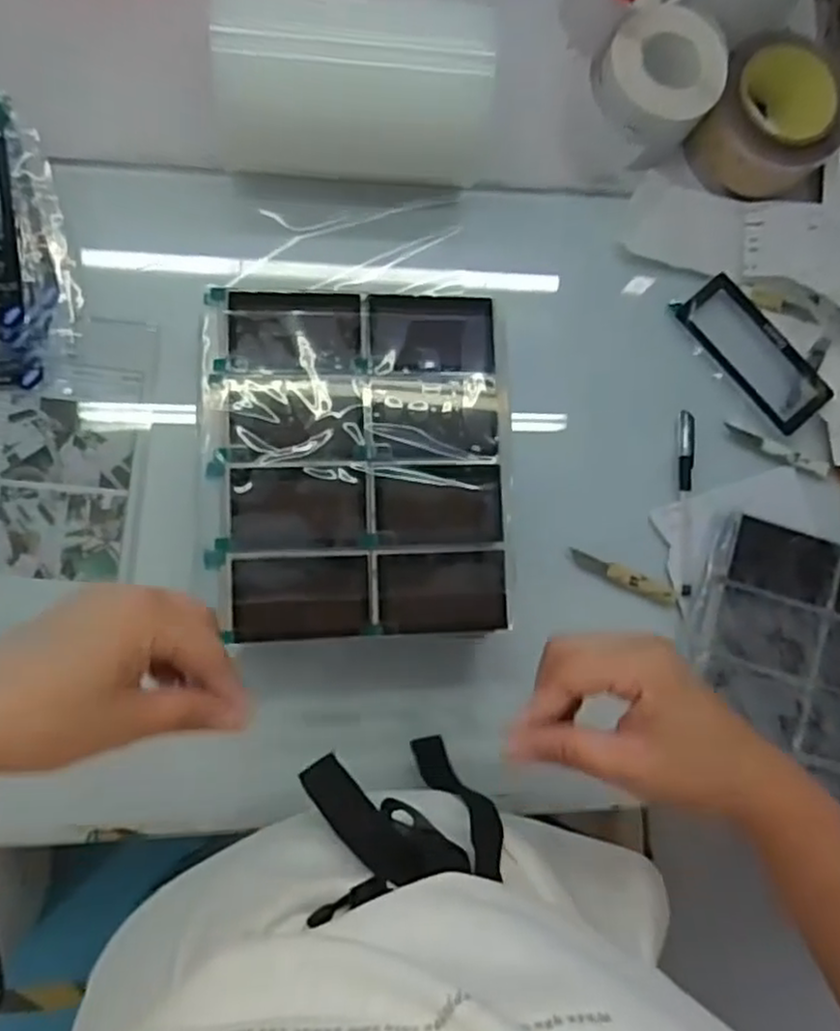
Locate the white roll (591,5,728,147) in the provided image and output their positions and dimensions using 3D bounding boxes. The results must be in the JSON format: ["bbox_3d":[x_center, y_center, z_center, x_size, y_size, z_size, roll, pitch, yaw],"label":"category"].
[{"bbox_3d":[0.186,-0.342,0.564,0.087,0.054,0.086,1,85,-9],"label":"white roll"}]

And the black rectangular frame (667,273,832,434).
[{"bbox_3d":[0.274,-0.134,0.592,0.062,0.012,0.143,-42,92,-10],"label":"black rectangular frame"}]

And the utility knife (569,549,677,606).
[{"bbox_3d":[0.161,0.049,0.565,0.091,0.011,0.016,22,82,-6],"label":"utility knife"}]

